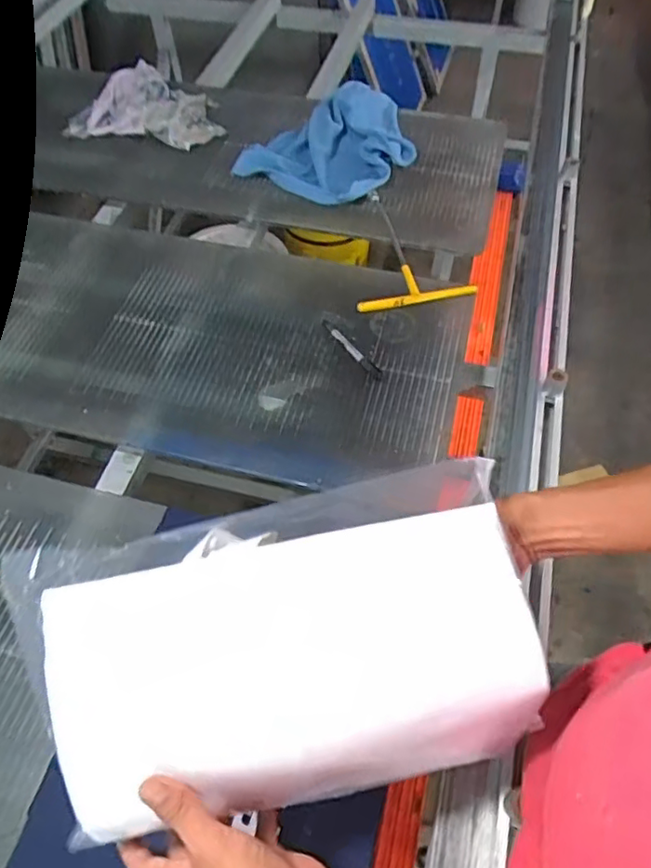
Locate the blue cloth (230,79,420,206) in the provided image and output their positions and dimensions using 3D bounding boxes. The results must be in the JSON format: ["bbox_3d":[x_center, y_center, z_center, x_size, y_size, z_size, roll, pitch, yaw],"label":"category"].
[{"bbox_3d":[0.036,-0.582,1.168,0.285,0.054,0.362,31,64,23],"label":"blue cloth"}]

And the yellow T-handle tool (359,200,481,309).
[{"bbox_3d":[0.131,-0.305,0.977,0.179,0.018,0.267,-6,56,1],"label":"yellow T-handle tool"}]

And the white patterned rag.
[{"bbox_3d":[-0.368,-0.681,1.254,0.304,0.058,0.250,26,62,20],"label":"white patterned rag"}]

